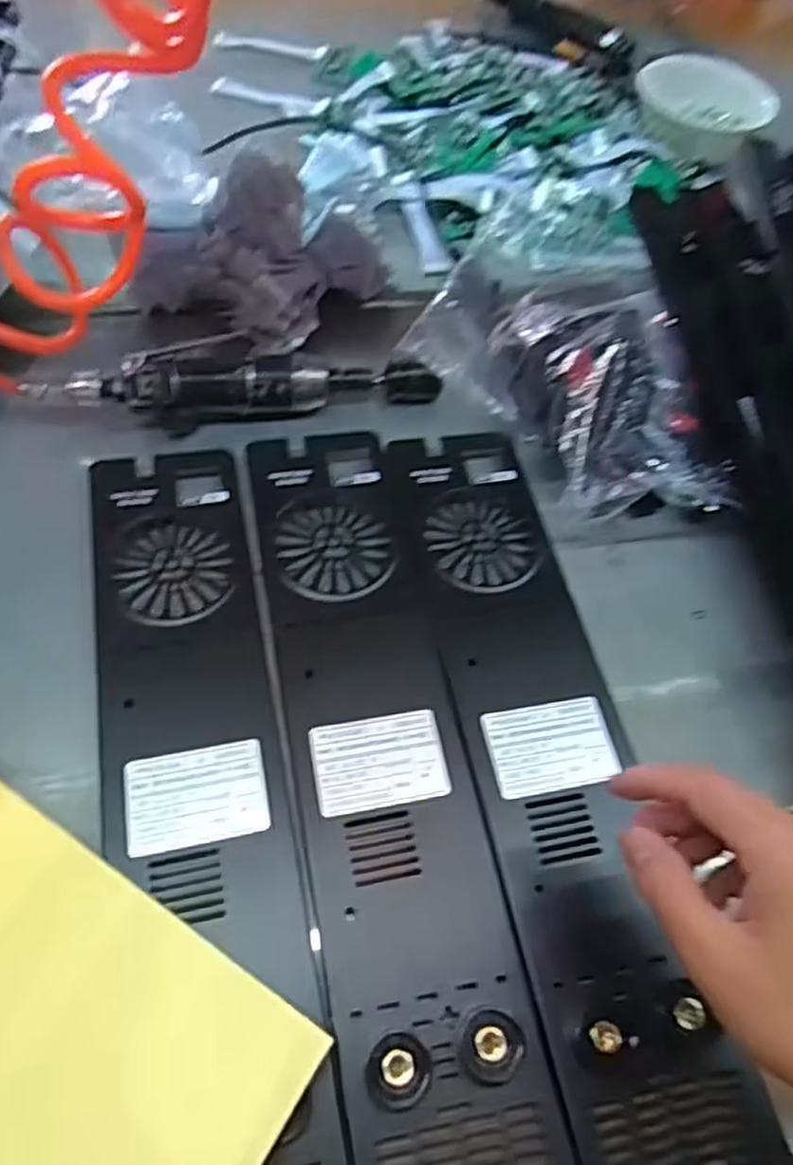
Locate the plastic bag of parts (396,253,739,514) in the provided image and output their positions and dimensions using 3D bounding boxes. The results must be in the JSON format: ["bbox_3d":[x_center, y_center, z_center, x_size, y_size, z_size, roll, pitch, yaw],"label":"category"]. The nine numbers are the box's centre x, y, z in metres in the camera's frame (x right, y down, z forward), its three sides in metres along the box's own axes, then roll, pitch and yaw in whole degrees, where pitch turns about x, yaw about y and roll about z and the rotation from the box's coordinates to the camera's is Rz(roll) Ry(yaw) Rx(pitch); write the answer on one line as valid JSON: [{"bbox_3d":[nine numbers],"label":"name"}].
[{"bbox_3d":[0.115,-0.177,0.564,0.202,0.067,0.315,-15,62,-15],"label":"plastic bag of parts"}]

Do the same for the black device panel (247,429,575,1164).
[{"bbox_3d":[-0.006,0.115,0.406,0.094,0.012,0.496,-9,59,-10],"label":"black device panel"}]

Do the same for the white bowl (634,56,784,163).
[{"bbox_3d":[0.314,-0.497,0.790,0.136,0.043,0.139,3,58,-5],"label":"white bowl"}]

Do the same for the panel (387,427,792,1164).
[{"bbox_3d":[0.096,0.106,0.425,0.103,0.008,0.492,-9,59,-10],"label":"panel"}]

